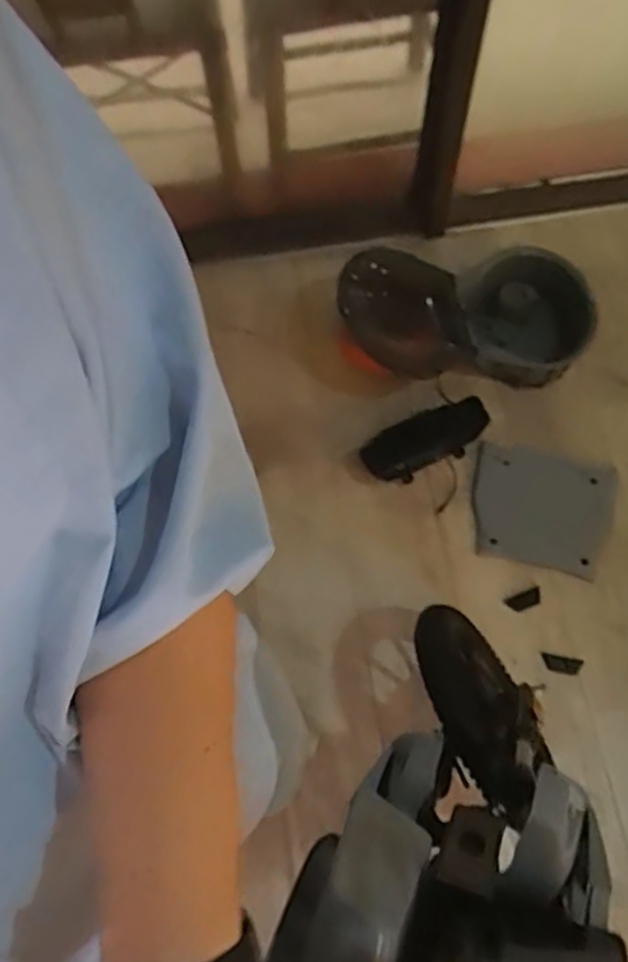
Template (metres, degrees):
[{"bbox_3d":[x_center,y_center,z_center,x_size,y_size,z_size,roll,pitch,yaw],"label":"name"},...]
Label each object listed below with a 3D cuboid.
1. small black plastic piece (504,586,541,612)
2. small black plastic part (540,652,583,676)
[{"bbox_3d":[0.429,0.245,1.440,0.072,0.012,0.035,-22,69,-6],"label":"small black plastic piece"},{"bbox_3d":[0.490,0.364,1.397,0.076,0.006,0.034,9,85,14],"label":"small black plastic part"}]

